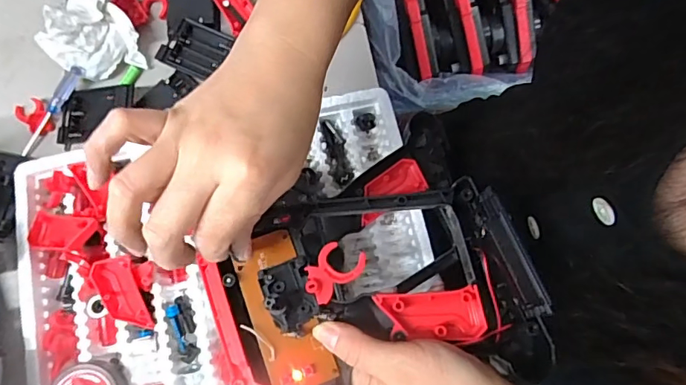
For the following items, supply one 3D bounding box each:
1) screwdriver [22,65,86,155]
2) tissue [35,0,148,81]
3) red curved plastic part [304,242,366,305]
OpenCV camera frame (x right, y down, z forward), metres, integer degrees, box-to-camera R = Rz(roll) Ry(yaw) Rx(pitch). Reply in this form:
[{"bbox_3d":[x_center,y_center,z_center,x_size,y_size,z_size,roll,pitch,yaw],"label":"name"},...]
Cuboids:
[{"bbox_3d":[-0.284,-0.081,0.470,0.011,0.017,0.098,32,79,7],"label":"screwdriver"},{"bbox_3d":[-0.247,-0.157,0.466,0.082,0.054,0.077,-20,78,-4],"label":"tissue"},{"bbox_3d":[-0.006,0.047,0.302,0.040,0.012,0.027,-40,80,-8],"label":"red curved plastic part"}]

